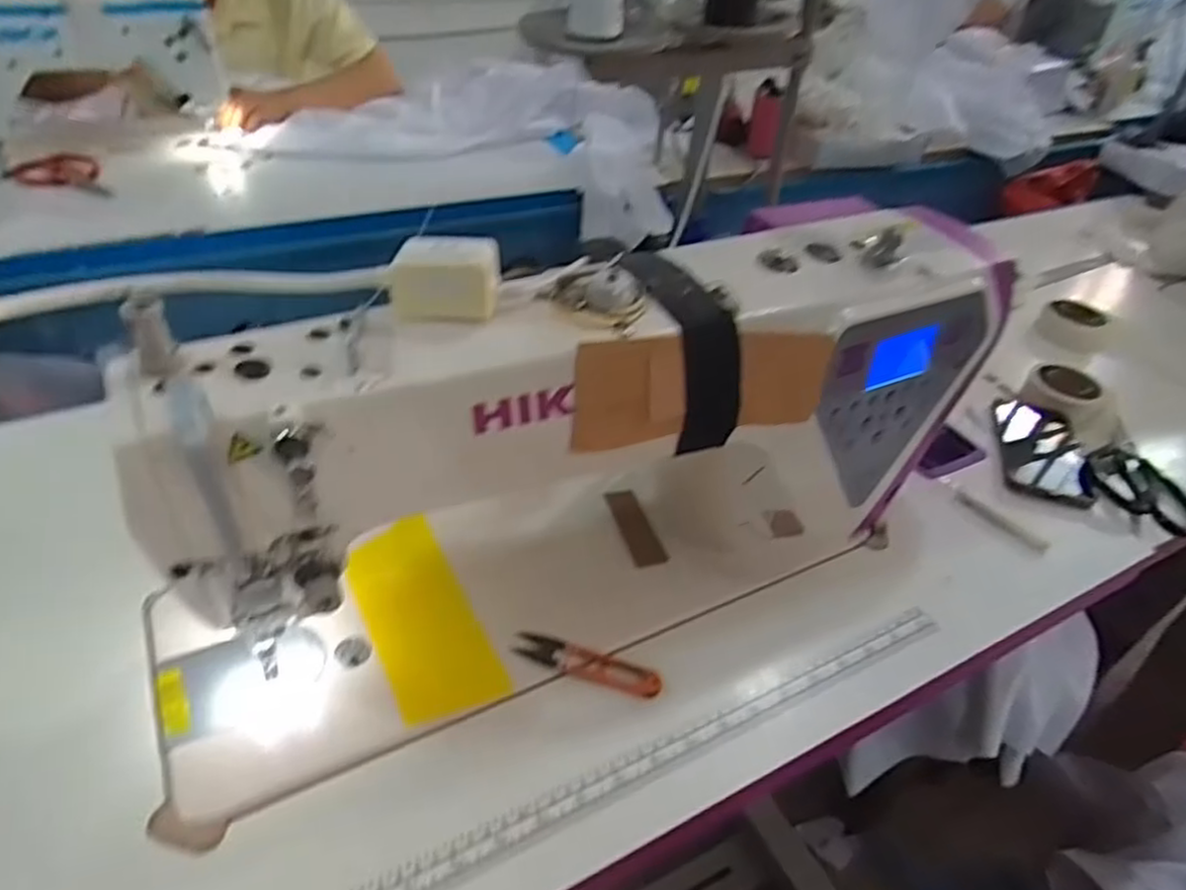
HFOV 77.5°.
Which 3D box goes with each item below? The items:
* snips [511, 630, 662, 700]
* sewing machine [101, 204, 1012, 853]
[{"bbox_3d":[-0.004,0.144,0.490,0.098,0.013,0.025,15,42,11],"label":"snips"},{"bbox_3d":[0.000,-0.001,0.487,0.557,0.233,0.164,-17,45,-24],"label":"sewing machine"}]

